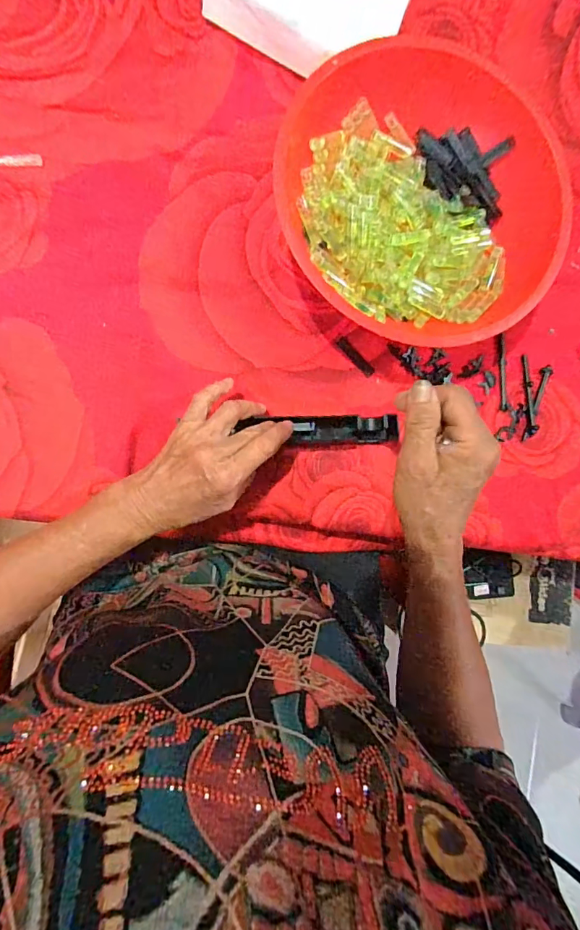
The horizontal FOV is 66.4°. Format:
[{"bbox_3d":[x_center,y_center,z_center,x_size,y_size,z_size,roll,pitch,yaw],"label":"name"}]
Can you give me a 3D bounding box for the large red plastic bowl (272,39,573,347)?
[{"bbox_3d":[0.112,-0.226,0.396,0.249,0.075,0.240,33,84,-5],"label":"large red plastic bowl"}]

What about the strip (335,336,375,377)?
[{"bbox_3d":[0.063,-0.104,0.425,0.011,0.004,0.047,-44,93,-7],"label":"strip"}]

